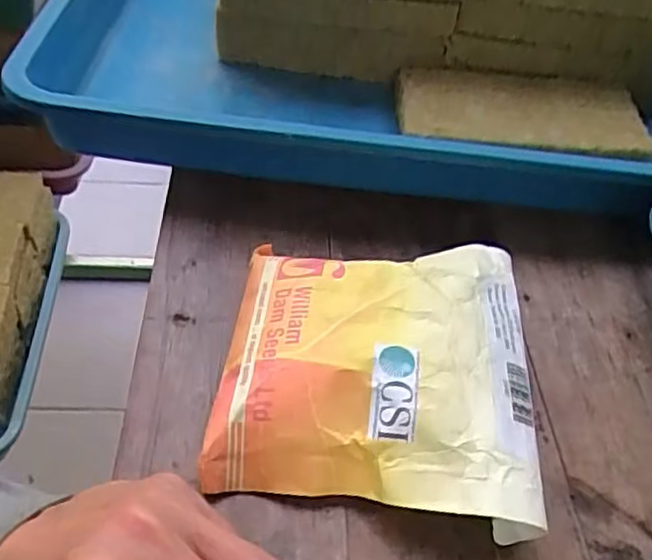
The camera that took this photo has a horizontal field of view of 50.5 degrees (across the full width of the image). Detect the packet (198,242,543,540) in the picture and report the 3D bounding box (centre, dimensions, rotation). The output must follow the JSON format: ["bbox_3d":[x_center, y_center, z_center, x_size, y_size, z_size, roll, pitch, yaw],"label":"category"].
[{"bbox_3d":[0.022,0.032,0.281,0.120,0.033,0.124,8,45,1],"label":"packet"}]

